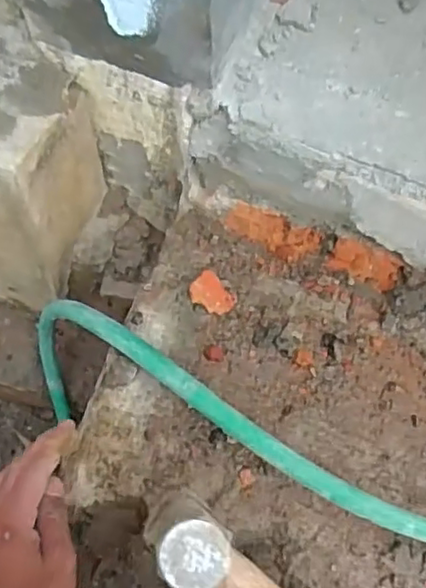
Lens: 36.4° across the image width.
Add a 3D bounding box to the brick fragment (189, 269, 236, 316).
[{"bbox_3d":[-0.001,0.001,0.601,0.031,0.007,0.043,-44,98,-8],"label":"brick fragment"}]

